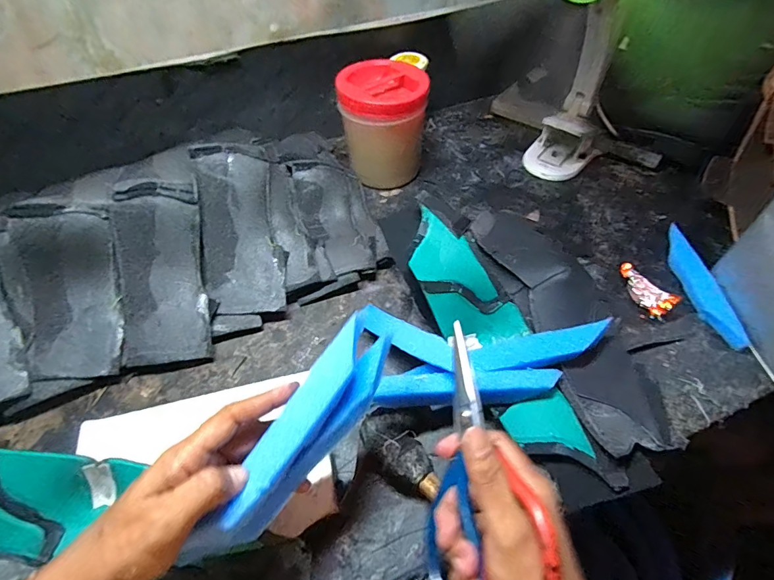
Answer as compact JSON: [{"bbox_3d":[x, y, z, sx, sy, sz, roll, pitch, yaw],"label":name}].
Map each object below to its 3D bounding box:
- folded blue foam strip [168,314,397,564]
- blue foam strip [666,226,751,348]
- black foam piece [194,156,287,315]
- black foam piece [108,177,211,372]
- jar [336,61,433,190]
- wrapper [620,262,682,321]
[{"bbox_3d":[-0.057,0.100,0.275,0.039,0.040,0.177,30,72,23],"label":"folded blue foam strip"},{"bbox_3d":[0.362,-0.009,0.481,0.032,0.016,0.169,-1,53,2],"label":"blue foam strip"},{"bbox_3d":[-0.172,-0.064,0.480,0.082,0.031,0.178,-8,89,-4],"label":"black foam piece"},{"bbox_3d":[-0.246,-0.017,0.449,0.088,0.034,0.193,-5,91,-2],"label":"black foam piece"},{"bbox_3d":[-0.004,-0.231,0.595,0.115,0.140,0.116,-1,53,1],"label":"jar"},{"bbox_3d":[0.296,0.000,0.478,0.024,0.028,0.071,-23,55,-15],"label":"wrapper"}]

